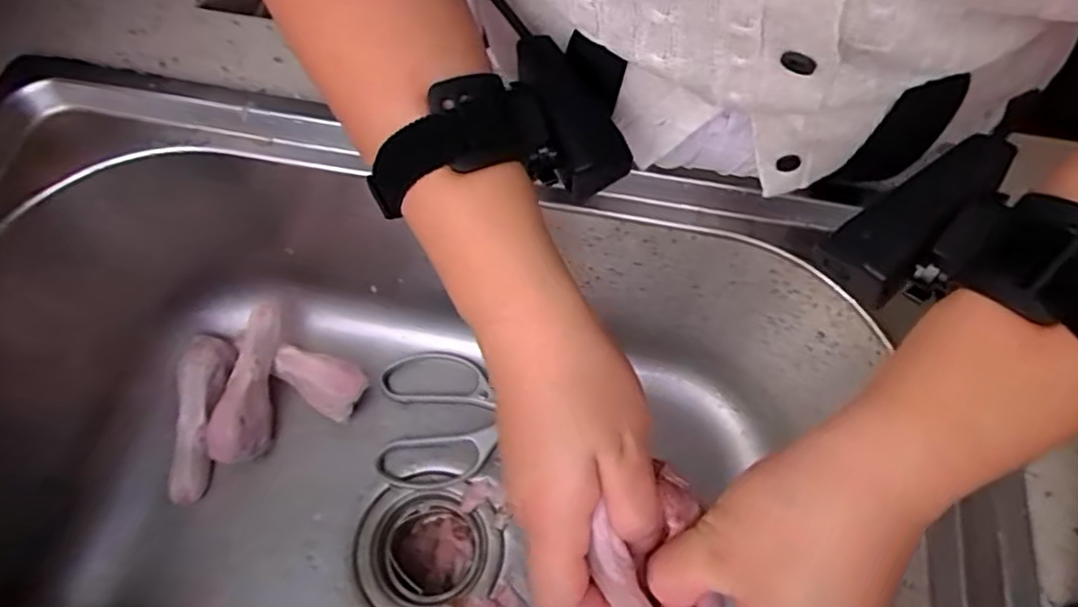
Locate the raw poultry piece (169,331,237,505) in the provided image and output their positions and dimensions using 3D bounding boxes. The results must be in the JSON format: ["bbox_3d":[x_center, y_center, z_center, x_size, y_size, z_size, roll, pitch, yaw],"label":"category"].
[{"bbox_3d":[-0.263,0.089,0.493,0.028,0.033,0.123,7,87,2],"label":"raw poultry piece"}]

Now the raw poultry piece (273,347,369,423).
[{"bbox_3d":[-0.178,0.059,0.519,0.077,0.044,0.041,29,67,13],"label":"raw poultry piece"}]

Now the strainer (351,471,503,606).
[{"bbox_3d":[-0.086,0.197,0.509,0.107,0.058,0.102,0,64,-1],"label":"strainer"}]

